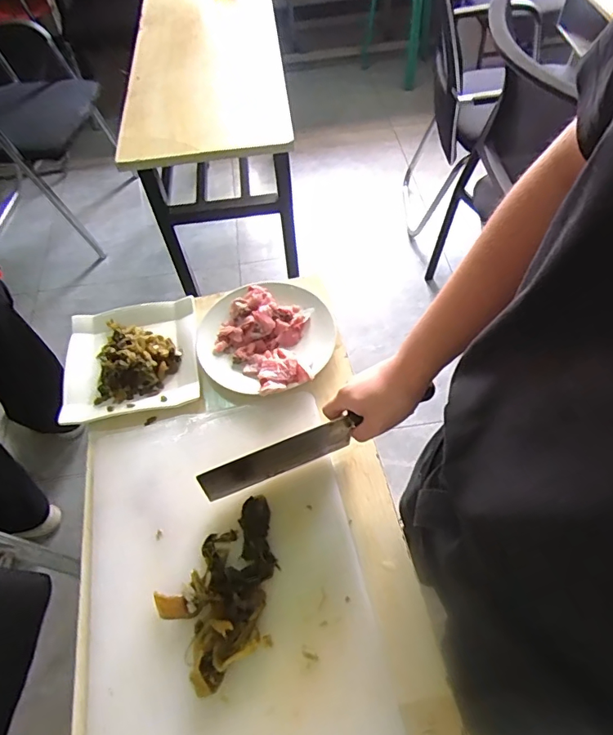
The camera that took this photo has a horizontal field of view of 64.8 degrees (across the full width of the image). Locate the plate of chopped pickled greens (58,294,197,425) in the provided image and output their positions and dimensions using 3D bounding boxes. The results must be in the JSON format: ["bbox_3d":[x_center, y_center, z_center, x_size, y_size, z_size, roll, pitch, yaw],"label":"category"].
[{"bbox_3d":[-0.272,-0.018,0.746,0.205,0.052,0.205,-11,56,-3],"label":"plate of chopped pickled greens"}]

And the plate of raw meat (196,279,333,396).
[{"bbox_3d":[-0.061,-0.050,0.741,0.202,0.029,0.207,-2,56,3],"label":"plate of raw meat"}]

